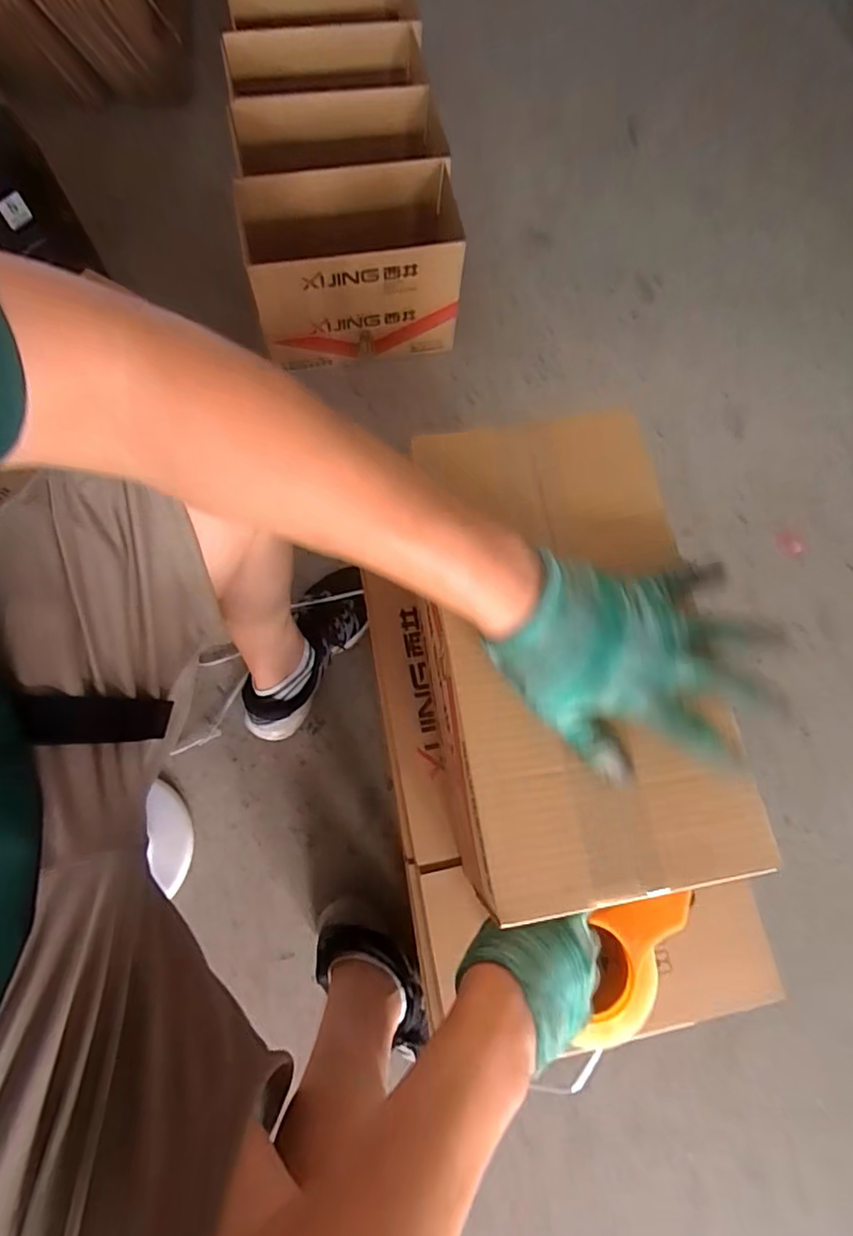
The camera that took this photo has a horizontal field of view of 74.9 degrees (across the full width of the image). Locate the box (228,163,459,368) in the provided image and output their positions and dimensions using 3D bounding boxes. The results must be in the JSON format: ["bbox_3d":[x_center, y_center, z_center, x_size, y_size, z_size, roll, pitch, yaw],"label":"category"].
[{"bbox_3d":[-0.113,-0.596,0.970,0.361,0.213,0.198,-11,74,-6],"label":"box"}]

